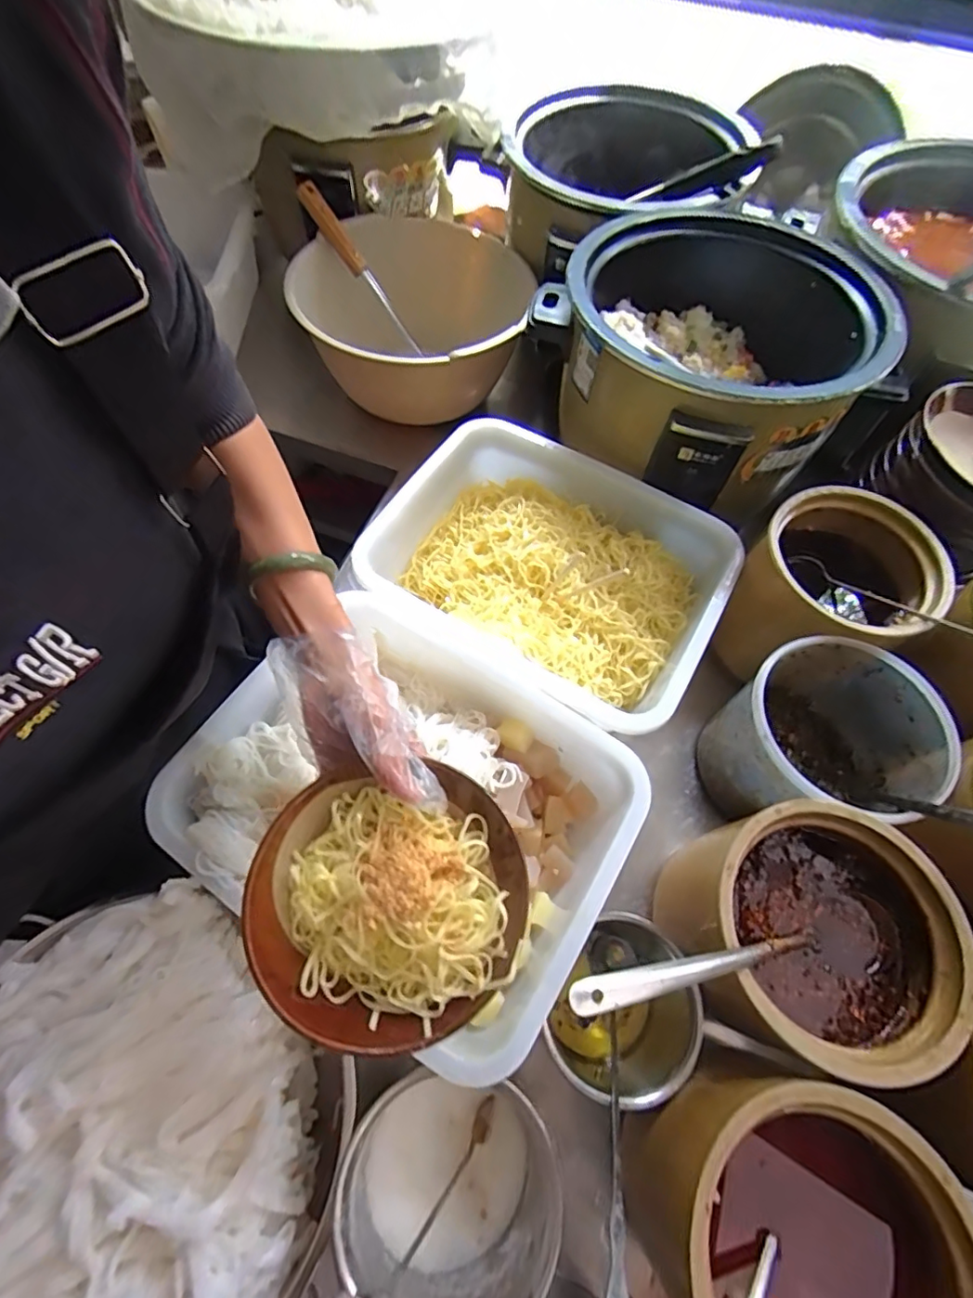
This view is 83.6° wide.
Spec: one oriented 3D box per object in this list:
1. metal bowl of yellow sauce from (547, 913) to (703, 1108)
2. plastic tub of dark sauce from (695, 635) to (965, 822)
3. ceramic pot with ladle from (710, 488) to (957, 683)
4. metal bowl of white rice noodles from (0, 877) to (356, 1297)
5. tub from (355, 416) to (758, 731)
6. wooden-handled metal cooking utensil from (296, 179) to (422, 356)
[{"bbox_3d":[0.111,0.284,0.422,0.100,0.107,0.113,31,67,13],"label":"metal bowl of yellow sauce"},{"bbox_3d":[0.302,0.082,0.490,0.174,0.143,0.147,-9,64,-6],"label":"plastic tub of dark sauce"},{"bbox_3d":[0.328,-0.052,0.546,0.146,0.144,0.151,1,64,-1],"label":"ceramic pot with ladle"},{"bbox_3d":[-0.235,0.320,0.360,0.266,0.099,0.245,1,64,-1],"label":"metal bowl of white rice noodles"},{"bbox_3d":[0.051,-0.080,0.577,0.364,0.094,0.263,28,66,12],"label":"tub"},{"bbox_3d":[-0.170,-0.519,0.749,0.022,0.029,0.239,-48,111,-21],"label":"wooden-handled metal cooking utensil"}]

